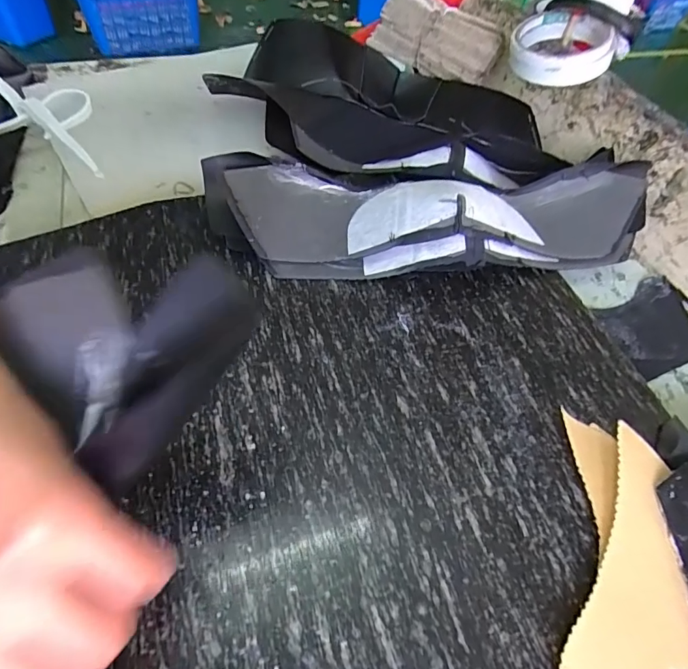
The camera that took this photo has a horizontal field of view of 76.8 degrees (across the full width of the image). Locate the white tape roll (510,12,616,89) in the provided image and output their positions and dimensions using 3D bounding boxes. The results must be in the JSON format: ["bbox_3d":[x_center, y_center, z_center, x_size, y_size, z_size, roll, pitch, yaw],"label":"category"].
[{"bbox_3d":[0.198,-0.261,0.397,0.086,0.032,0.084,22,58,11],"label":"white tape roll"}]

